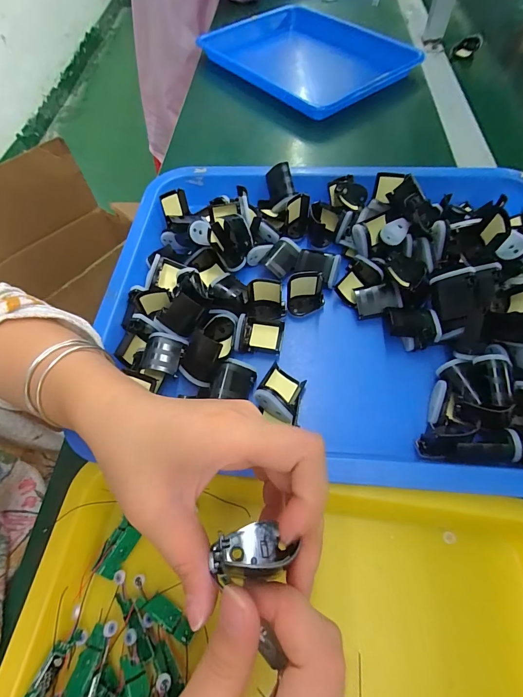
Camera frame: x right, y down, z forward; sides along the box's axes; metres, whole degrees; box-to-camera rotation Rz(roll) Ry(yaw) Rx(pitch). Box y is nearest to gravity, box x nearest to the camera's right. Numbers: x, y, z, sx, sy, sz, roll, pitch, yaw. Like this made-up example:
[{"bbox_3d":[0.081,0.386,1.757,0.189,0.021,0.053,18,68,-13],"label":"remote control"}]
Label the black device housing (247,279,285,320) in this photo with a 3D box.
[{"bbox_3d":[0.004,-0.045,0.312,0.034,0.029,0.024,0,61,2],"label":"black device housing"}]

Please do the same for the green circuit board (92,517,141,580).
[{"bbox_3d":[-0.099,0.138,0.232,0.018,0.004,0.033,33,64,-9],"label":"green circuit board"}]

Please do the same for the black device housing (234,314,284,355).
[{"bbox_3d":[-0.002,-0.012,0.311,0.041,0.018,0.037,6,61,6],"label":"black device housing"}]

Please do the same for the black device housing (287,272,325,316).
[{"bbox_3d":[0.043,-0.053,0.321,0.035,0.039,0.023,-14,61,-6],"label":"black device housing"}]

